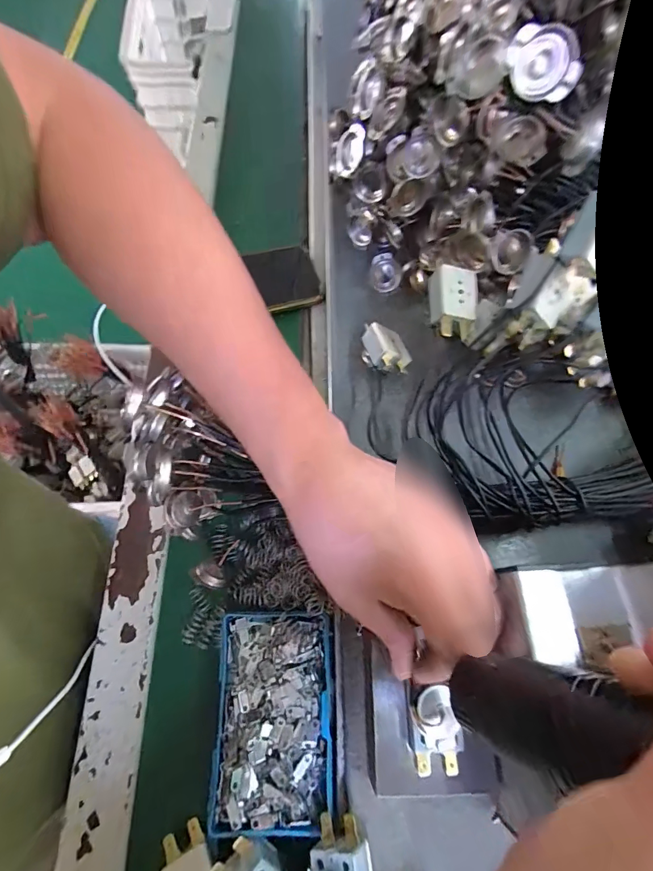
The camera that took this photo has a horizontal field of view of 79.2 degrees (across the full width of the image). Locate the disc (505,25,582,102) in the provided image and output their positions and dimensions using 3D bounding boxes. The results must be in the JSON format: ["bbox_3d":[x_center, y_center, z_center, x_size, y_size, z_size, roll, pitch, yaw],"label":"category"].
[{"bbox_3d":[0.119,-0.202,0.215,0.038,0.030,0.010,5,30,-1],"label":"disc"}]

